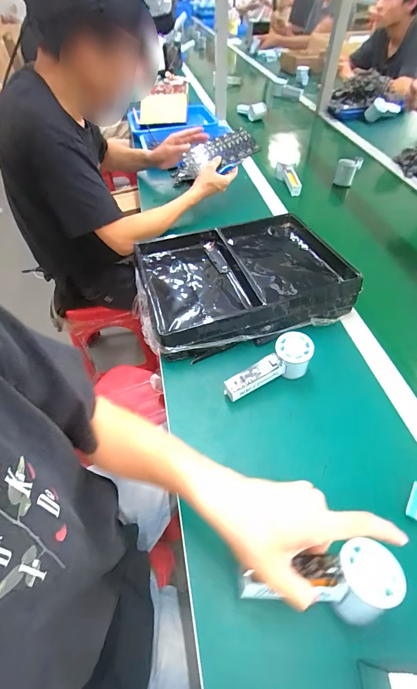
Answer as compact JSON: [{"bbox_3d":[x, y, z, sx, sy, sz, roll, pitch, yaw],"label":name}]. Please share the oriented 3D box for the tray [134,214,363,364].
[{"bbox_3d":[0.063,-0.131,0.650,0.394,0.081,0.298,-16,52,-12],"label":"tray"}]

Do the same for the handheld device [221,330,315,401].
[{"bbox_3d":[0.098,0.041,0.515,0.156,0.056,0.057,-30,55,-5],"label":"handheld device"}]

